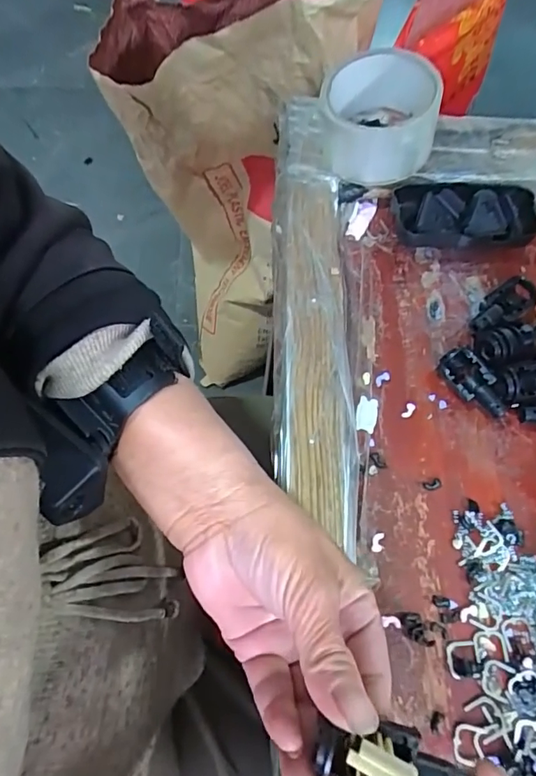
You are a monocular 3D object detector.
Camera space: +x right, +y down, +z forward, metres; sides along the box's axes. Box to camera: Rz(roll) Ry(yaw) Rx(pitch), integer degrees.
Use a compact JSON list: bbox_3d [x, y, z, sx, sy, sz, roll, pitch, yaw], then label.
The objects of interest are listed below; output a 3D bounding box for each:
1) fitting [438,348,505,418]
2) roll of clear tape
[{"bbox_3d":[0.140,-0.002,0.342,0.022,0.024,0.051,-36,71,-16],"label":"fitting"},{"bbox_3d":[0.083,-0.216,0.393,0.092,0.059,0.103,12,66,4],"label":"roll of clear tape"}]

